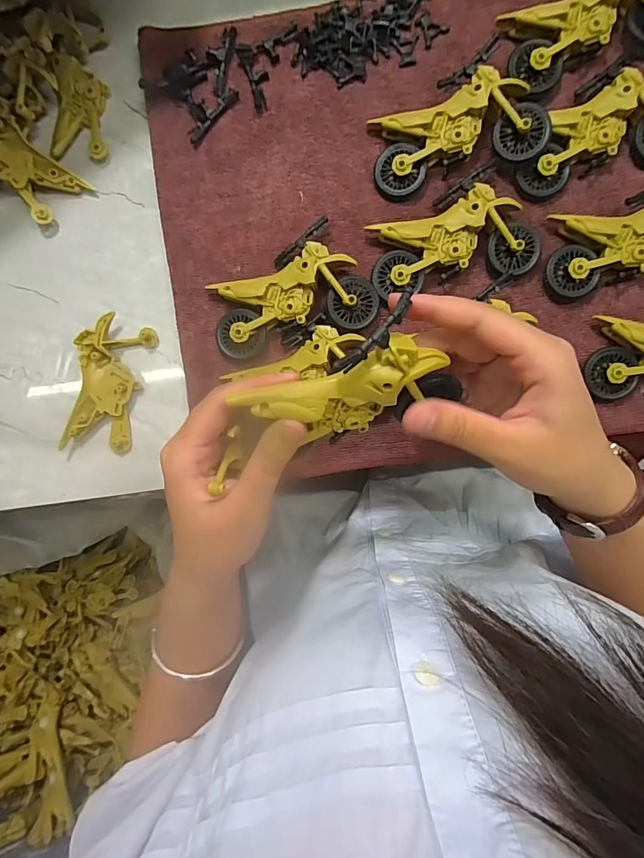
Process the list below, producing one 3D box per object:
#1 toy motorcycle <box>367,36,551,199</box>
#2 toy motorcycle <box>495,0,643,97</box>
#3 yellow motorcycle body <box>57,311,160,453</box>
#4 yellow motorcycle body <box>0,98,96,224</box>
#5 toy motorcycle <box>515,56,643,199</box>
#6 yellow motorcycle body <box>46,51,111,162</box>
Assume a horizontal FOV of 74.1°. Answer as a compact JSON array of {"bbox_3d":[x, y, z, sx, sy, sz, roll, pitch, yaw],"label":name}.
[{"bbox_3d":[0.091,-0.214,0.296,0.113,0.024,0.074,-13,92,3],"label":"toy motorcycle"},{"bbox_3d":[0.180,-0.289,0.297,0.120,0.023,0.077,-20,91,3],"label":"toy motorcycle"},{"bbox_3d":[-0.161,-0.033,0.322,0.049,0.013,0.098,15,93,2],"label":"yellow motorcycle body"},{"bbox_3d":[-0.229,-0.192,0.314,0.062,0.031,0.083,-44,90,3],"label":"yellow motorcycle body"},{"bbox_3d":[0.192,-0.211,0.299,0.111,0.021,0.068,-14,92,3],"label":"toy motorcycle"},{"bbox_3d":[-0.180,-0.237,0.317,0.037,0.014,0.067,4,92,2],"label":"yellow motorcycle body"}]

